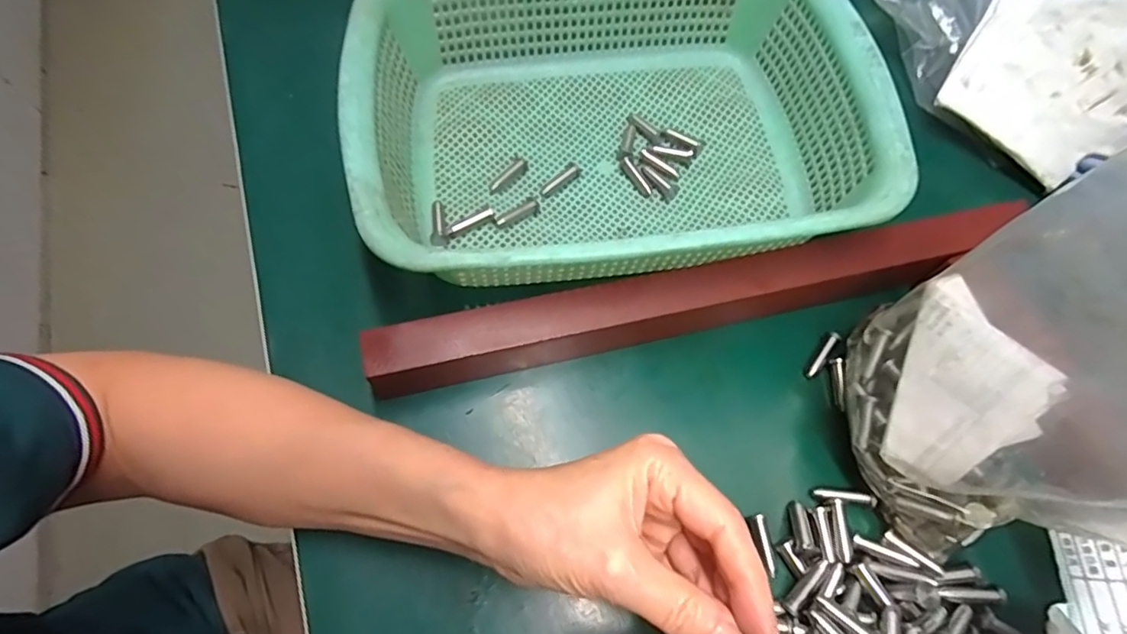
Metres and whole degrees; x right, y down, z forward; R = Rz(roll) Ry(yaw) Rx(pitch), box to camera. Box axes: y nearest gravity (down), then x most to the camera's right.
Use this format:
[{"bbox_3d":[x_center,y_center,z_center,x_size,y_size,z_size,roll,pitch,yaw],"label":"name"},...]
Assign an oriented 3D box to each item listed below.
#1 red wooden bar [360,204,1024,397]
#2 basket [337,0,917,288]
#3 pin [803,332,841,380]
[{"bbox_3d":[0.075,-0.010,0.320,0.357,0.044,0.033,-11,67,-7],"label":"red wooden bar"},{"bbox_3d":[0.030,-0.116,0.341,0.287,0.080,0.214,-4,67,-4],"label":"basket"},{"bbox_3d":[0.153,0.022,0.329,0.007,0.006,0.033,37,70,13],"label":"pin"}]

